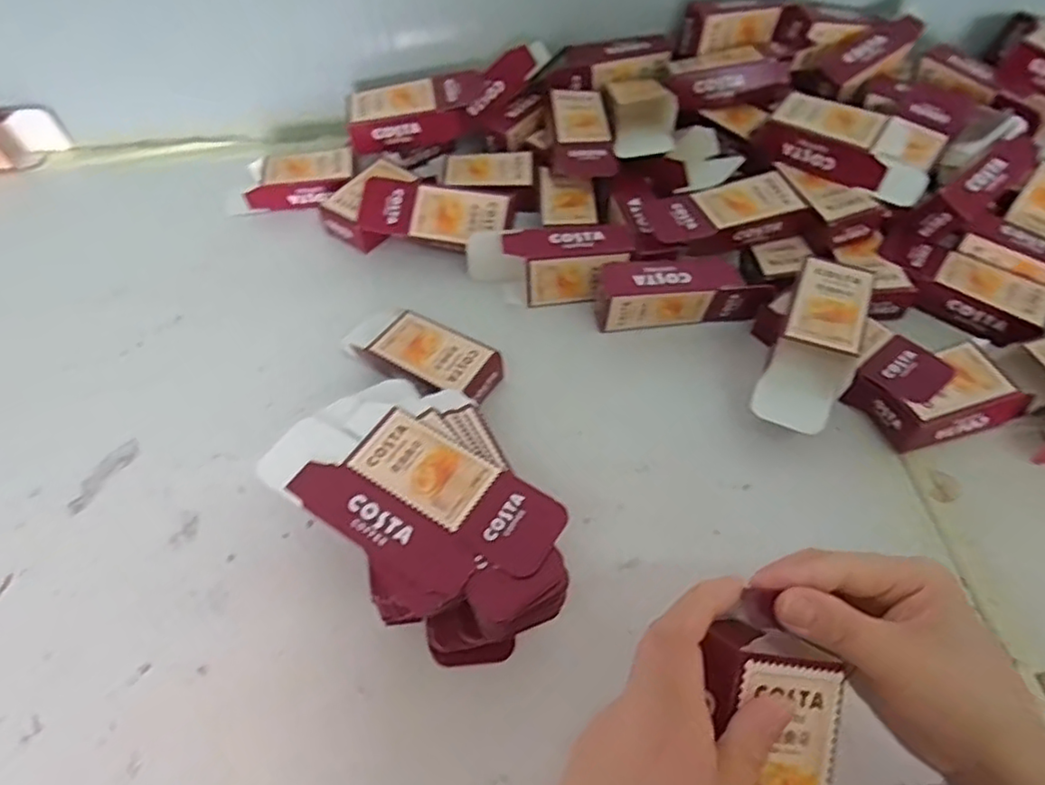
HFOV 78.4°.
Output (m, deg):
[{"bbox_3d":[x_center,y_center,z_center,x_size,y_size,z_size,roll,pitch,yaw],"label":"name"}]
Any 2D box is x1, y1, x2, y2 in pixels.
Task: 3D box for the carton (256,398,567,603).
[{"bbox_3d":[-0.070,0.060,0.400,0.182,0.009,0.090,30,60,19],"label":"carton"}]

